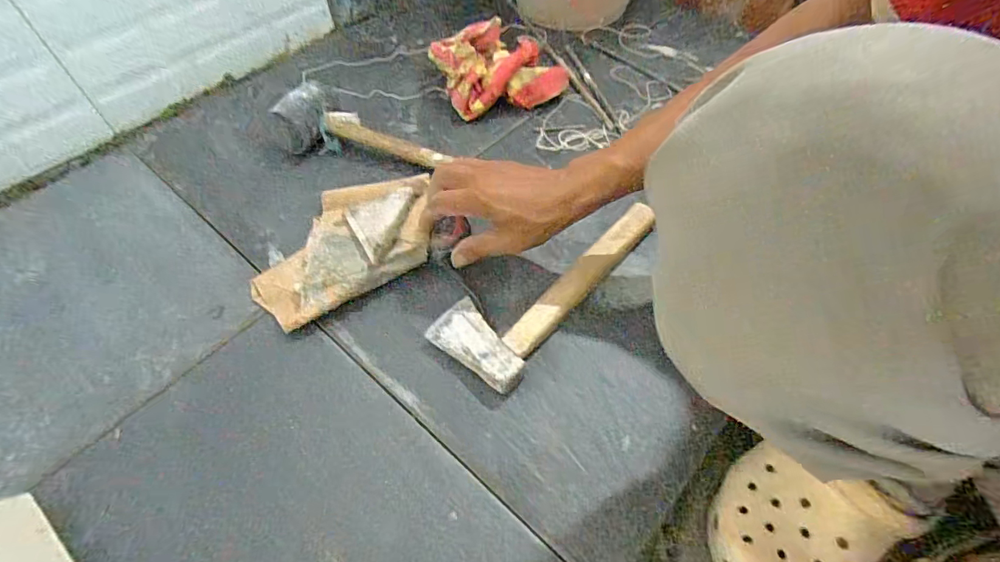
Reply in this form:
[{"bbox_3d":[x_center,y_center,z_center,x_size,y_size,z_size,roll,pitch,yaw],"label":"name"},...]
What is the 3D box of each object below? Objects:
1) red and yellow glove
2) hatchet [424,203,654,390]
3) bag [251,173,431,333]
[{"bbox_3d":[-0.005,-0.309,0.676,0.168,0.080,0.139,-13,54,-6],"label":"red and yellow glove"},{"bbox_3d":[0.048,-0.005,0.484,0.094,0.024,0.255,34,62,25],"label":"hatchet"},{"bbox_3d":[-0.167,-0.048,0.510,0.211,0.049,0.160,-24,56,-13],"label":"bag"}]

